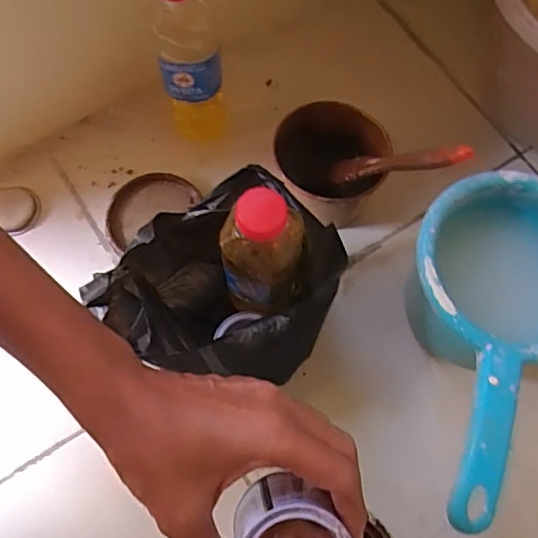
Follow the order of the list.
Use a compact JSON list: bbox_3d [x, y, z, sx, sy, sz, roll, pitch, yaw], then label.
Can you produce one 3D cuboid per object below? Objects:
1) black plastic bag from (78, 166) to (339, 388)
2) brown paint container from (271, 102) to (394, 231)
[{"bbox_3d":[-0.036,0.014,0.447,0.173,0.136,0.134,5,70,1],"label":"black plastic bag"},{"bbox_3d":[0.050,-0.086,0.516,0.099,0.083,0.097,0,70,-1],"label":"brown paint container"}]

